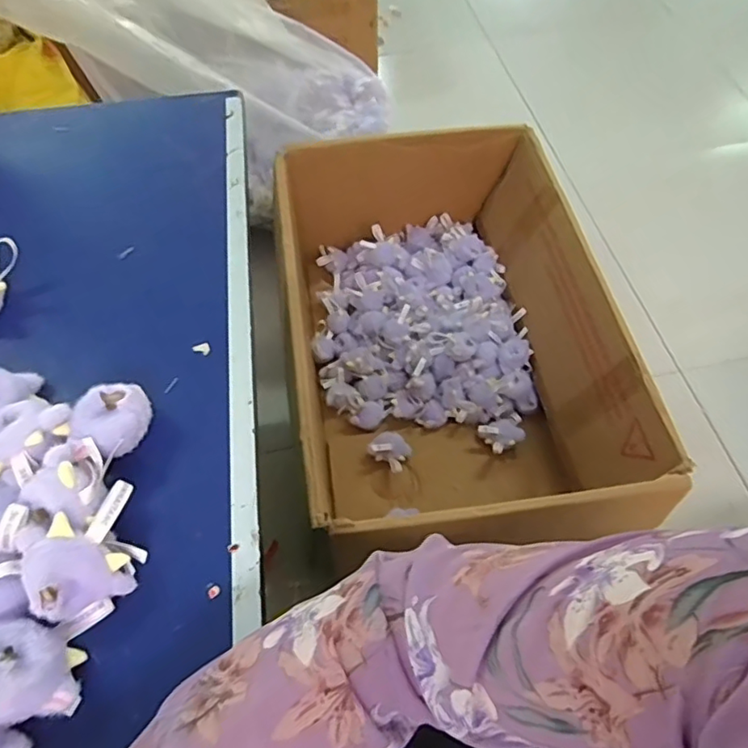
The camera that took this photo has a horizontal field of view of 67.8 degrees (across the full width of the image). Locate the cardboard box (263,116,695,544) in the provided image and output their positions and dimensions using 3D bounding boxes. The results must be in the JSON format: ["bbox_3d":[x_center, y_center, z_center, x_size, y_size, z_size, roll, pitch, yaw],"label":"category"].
[{"bbox_3d":[0.105,-0.059,0.965,0.489,0.277,0.746,-8,59,-4],"label":"cardboard box"}]

